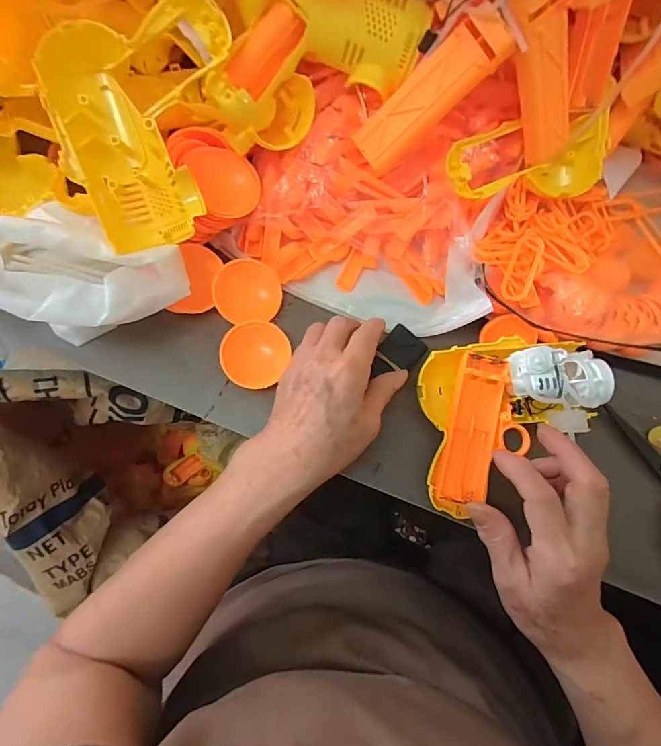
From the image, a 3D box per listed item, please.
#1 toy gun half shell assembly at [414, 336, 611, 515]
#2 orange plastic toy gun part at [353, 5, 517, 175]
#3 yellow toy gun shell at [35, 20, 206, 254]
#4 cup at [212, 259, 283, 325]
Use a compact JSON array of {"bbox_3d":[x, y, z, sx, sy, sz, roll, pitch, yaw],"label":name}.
[{"bbox_3d":[0.136,0.030,0.296,0.139,0.027,0.111,-12,76,-5],"label":"toy gun half shell assembly"},{"bbox_3d":[0.066,-0.188,0.273,0.108,0.015,0.032,-35,76,26],"label":"orange plastic toy gun part"},{"bbox_3d":[-0.143,-0.153,0.274,0.068,0.028,0.131,-25,111,-8],"label":"yellow toy gun shell"},{"bbox_3d":[-0.068,-0.066,0.332,0.053,0.014,0.053,0,91,-14],"label":"cup"}]

